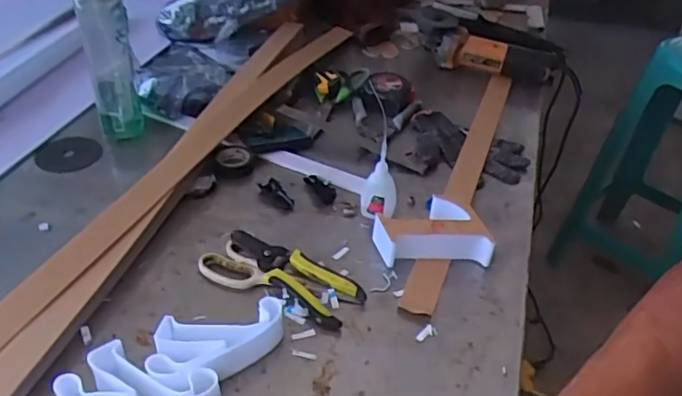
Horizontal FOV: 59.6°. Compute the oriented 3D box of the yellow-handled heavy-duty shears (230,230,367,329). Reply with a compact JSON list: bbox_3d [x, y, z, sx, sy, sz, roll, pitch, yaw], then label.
[{"bbox_3d":[-0.056,0.083,0.682,0.170,0.025,0.064,29,44,28],"label":"yellow-handled heavy-duty shears"}]

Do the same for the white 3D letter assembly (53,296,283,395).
[{"bbox_3d":[-0.149,0.163,0.555,0.206,0.041,0.104,-8,40,-16],"label":"white 3D letter assembly"}]

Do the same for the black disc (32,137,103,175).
[{"bbox_3d":[-0.389,-0.061,0.860,0.088,0.010,0.074,-31,57,-34],"label":"black disc"}]

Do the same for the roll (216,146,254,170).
[{"bbox_3d":[-0.155,-0.058,0.860,0.048,0.012,0.047,3,38,-2],"label":"roll"}]

